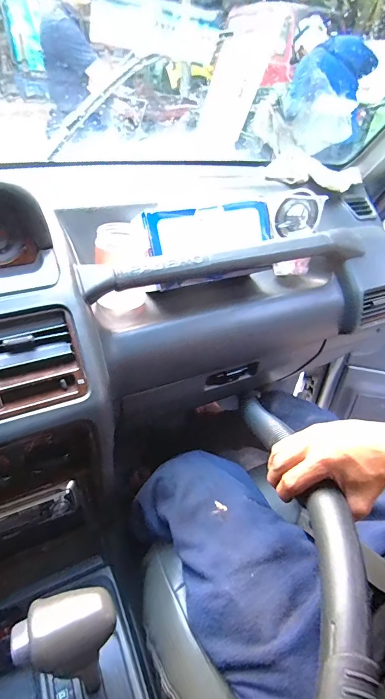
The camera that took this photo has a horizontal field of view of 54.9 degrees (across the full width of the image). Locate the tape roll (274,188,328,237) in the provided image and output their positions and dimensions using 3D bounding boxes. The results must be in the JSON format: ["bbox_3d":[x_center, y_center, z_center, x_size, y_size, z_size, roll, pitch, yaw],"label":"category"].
[{"bbox_3d":[0.162,-0.210,0.572,0.067,0.074,0.023,20,12,-11],"label":"tape roll"}]

